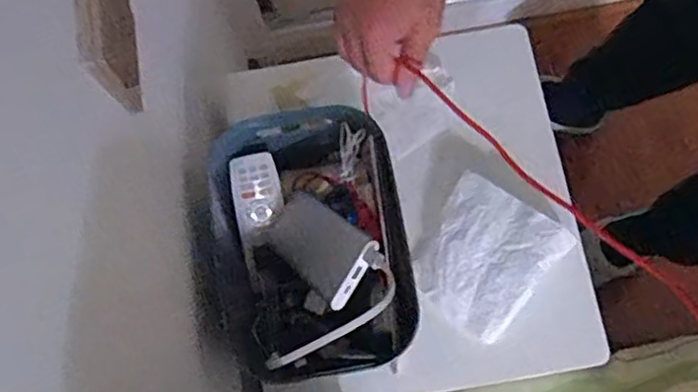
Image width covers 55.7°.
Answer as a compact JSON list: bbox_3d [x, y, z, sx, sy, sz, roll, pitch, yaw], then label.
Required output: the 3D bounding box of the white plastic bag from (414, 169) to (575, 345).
[{"bbox_3d":[0.149,0.069,0.734,0.133,0.063,0.146,36,81,11],"label":"white plastic bag"}]

